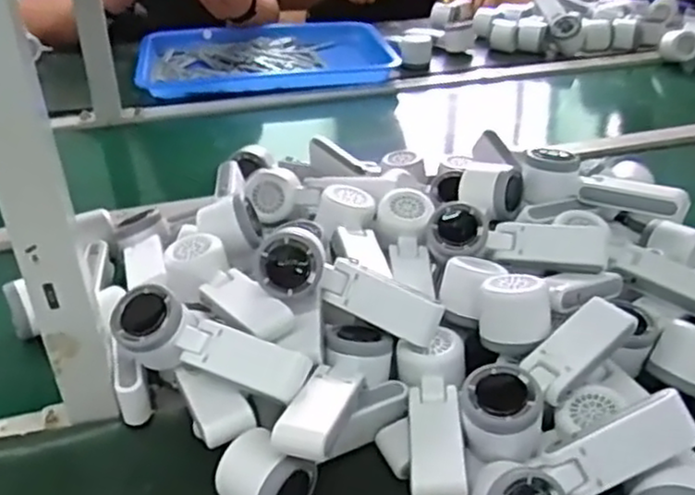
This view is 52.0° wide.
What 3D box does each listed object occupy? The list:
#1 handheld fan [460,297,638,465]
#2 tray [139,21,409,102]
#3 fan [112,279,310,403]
[{"bbox_3d":[0.157,0.099,0.555,0.165,0.051,0.060,-28,51,-26],"label":"handheld fan"},{"bbox_3d":[-0.154,-0.362,1.371,0.468,0.046,0.314,-6,34,-7],"label":"tray"},{"bbox_3d":[-0.109,0.076,0.562,0.165,0.045,0.052,12,37,16],"label":"fan"}]

